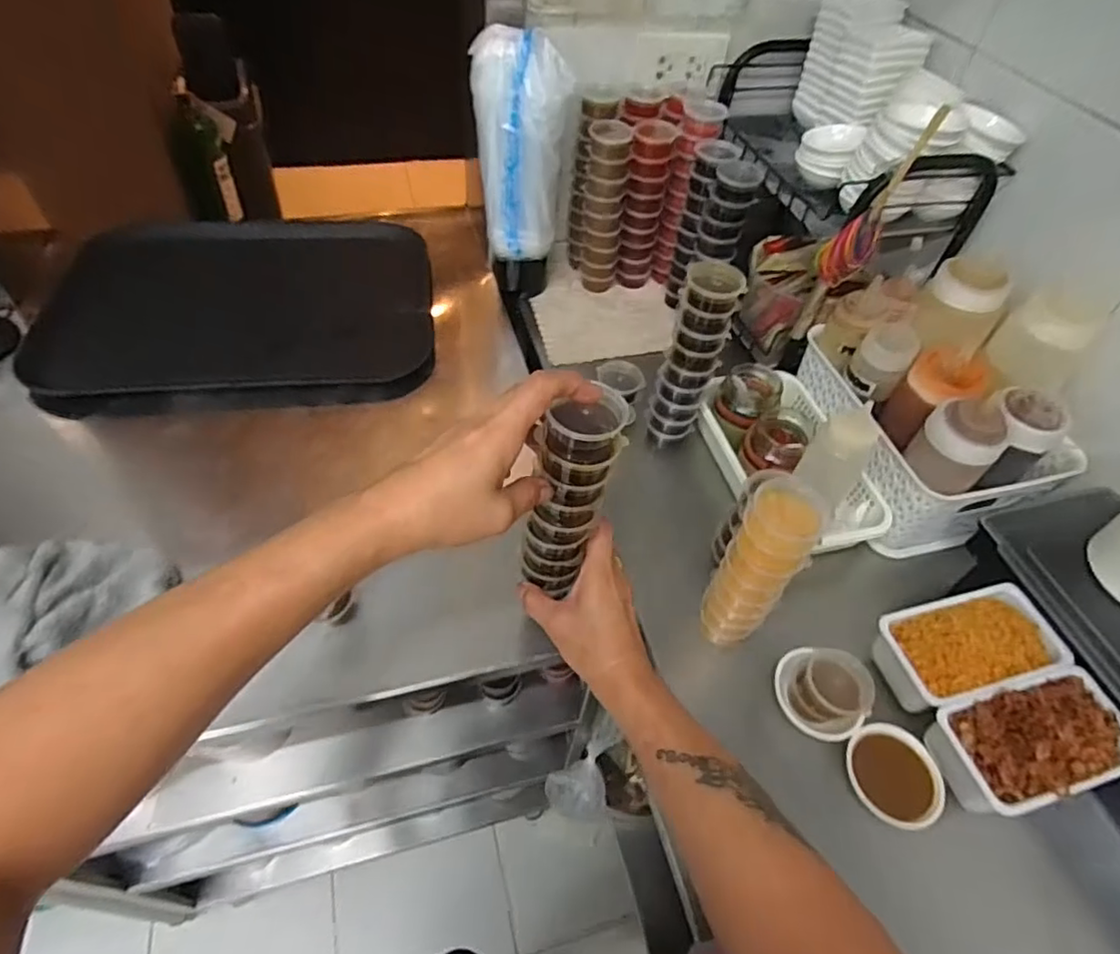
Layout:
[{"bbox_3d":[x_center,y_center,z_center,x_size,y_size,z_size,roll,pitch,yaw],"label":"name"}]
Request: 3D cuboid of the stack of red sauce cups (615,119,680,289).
[{"bbox_3d":[0.110,-0.352,0.810,0.053,0.208,0.047,12,50,4],"label":"stack of red sauce cups"}]

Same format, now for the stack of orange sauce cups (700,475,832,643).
[{"bbox_3d":[0.155,0.076,0.491,0.056,0.180,0.048,25,52,14],"label":"stack of orange sauce cups"}]

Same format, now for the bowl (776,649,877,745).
[{"bbox_3d":[0.214,0.176,0.497,0.065,0.049,0.058,12,50,4],"label":"bowl"}]

